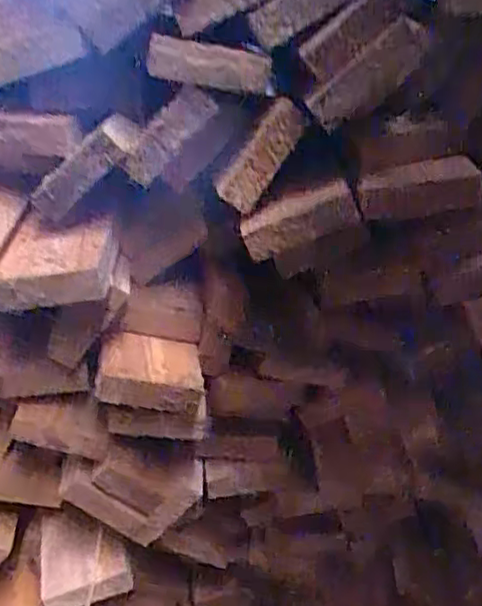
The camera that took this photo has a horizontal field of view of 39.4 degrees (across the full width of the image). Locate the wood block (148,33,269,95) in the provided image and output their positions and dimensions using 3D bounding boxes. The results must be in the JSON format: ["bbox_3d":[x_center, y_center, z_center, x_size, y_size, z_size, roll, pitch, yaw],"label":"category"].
[{"bbox_3d":[-0.015,-0.119,0.339,0.061,0.021,0.017,6,25,-9],"label":"wood block"}]

